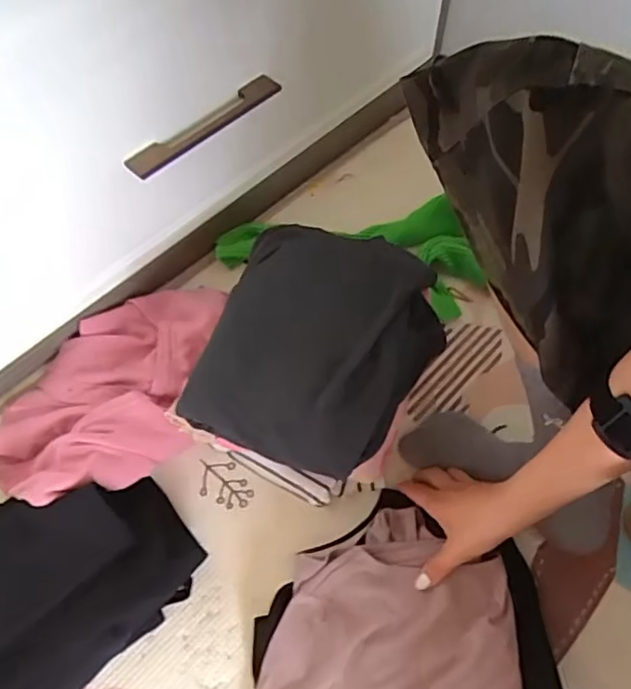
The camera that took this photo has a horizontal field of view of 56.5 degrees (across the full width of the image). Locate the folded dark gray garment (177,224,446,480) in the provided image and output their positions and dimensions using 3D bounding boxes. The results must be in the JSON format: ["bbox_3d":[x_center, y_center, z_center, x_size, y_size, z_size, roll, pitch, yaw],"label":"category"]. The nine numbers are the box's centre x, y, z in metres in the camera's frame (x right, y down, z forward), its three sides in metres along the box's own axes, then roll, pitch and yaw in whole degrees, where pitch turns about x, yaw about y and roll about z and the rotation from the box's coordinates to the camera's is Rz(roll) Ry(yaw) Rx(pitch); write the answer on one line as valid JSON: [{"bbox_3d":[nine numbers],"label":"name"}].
[{"bbox_3d":[0.012,-0.019,0.559,0.194,0.055,0.273,15,61,9],"label":"folded dark gray garment"}]

